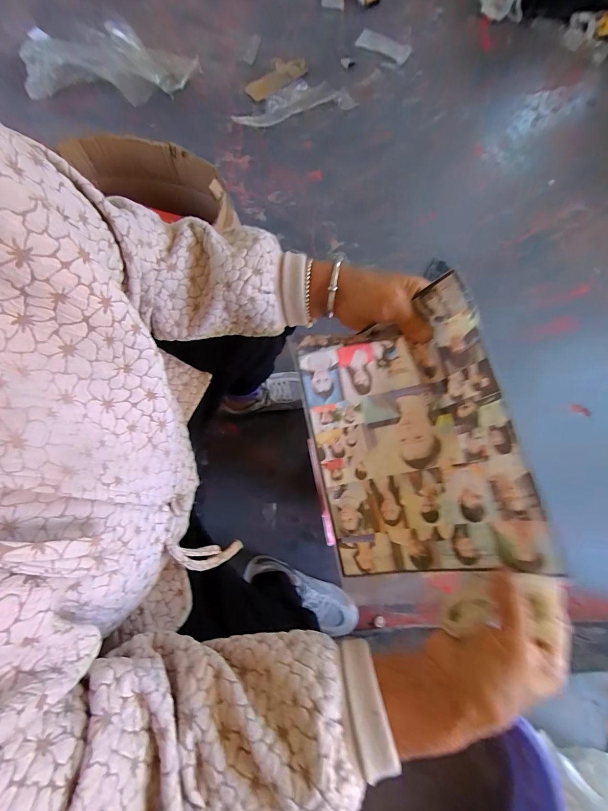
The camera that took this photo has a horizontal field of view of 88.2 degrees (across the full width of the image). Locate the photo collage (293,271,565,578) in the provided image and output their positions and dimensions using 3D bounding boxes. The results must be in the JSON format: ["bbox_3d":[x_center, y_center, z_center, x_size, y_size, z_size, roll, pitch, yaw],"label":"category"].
[{"bbox_3d":[0.095,0.024,0.283,0.181,0.050,0.251,-12,85,12],"label":"photo collage"}]

